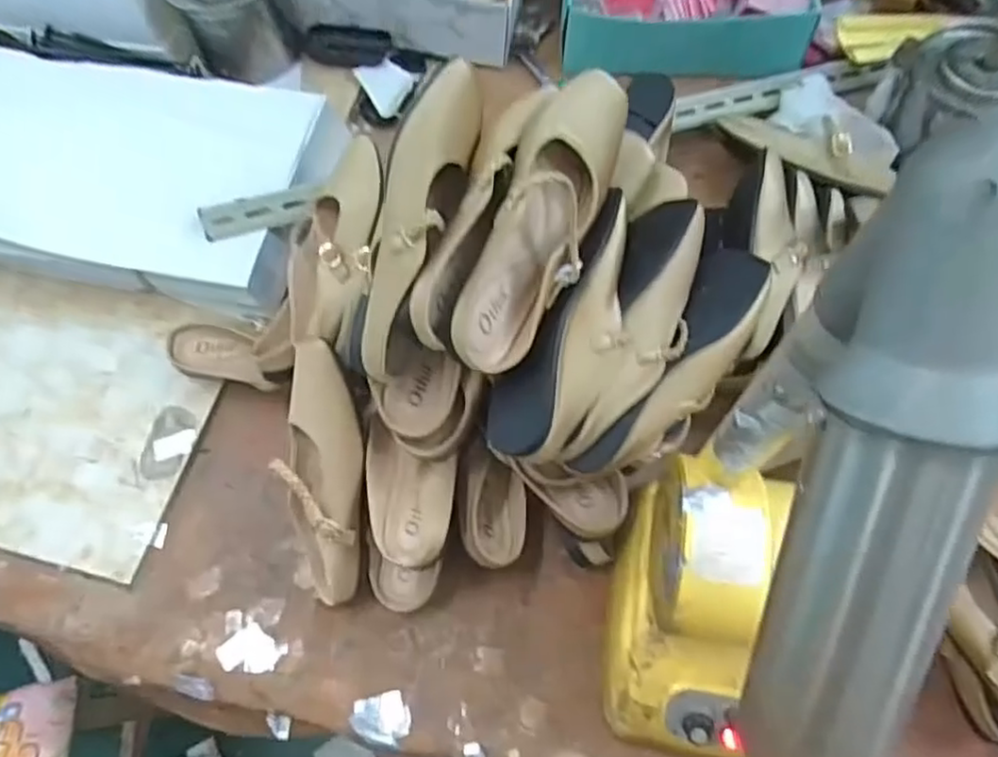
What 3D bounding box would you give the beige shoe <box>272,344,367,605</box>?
[{"bbox_3d":[-0.148,0.083,0.565,0.079,0.070,0.228,3,106,4],"label":"beige shoe"}]

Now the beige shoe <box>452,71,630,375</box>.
[{"bbox_3d":[0.030,-0.114,0.462,0.069,0.070,0.211,24,88,13],"label":"beige shoe"}]

